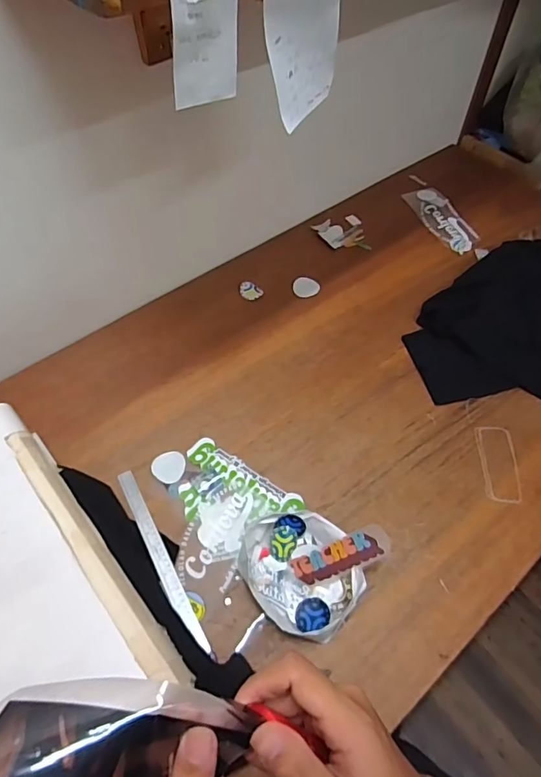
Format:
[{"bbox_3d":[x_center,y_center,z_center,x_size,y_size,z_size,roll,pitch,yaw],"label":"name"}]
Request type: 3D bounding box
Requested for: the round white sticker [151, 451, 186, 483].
[{"bbox_3d":[-0.184,0.141,0.868,0.059,0.004,0.056,0,61,-1],"label":"round white sticker"}]

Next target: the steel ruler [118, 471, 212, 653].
[{"bbox_3d":[-0.181,0.270,0.777,0.027,0.010,0.321,-26,60,-16],"label":"steel ruler"}]

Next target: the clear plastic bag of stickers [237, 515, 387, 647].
[{"bbox_3d":[0.057,0.287,0.751,0.221,0.059,0.173,14,58,7],"label":"clear plastic bag of stickers"}]

